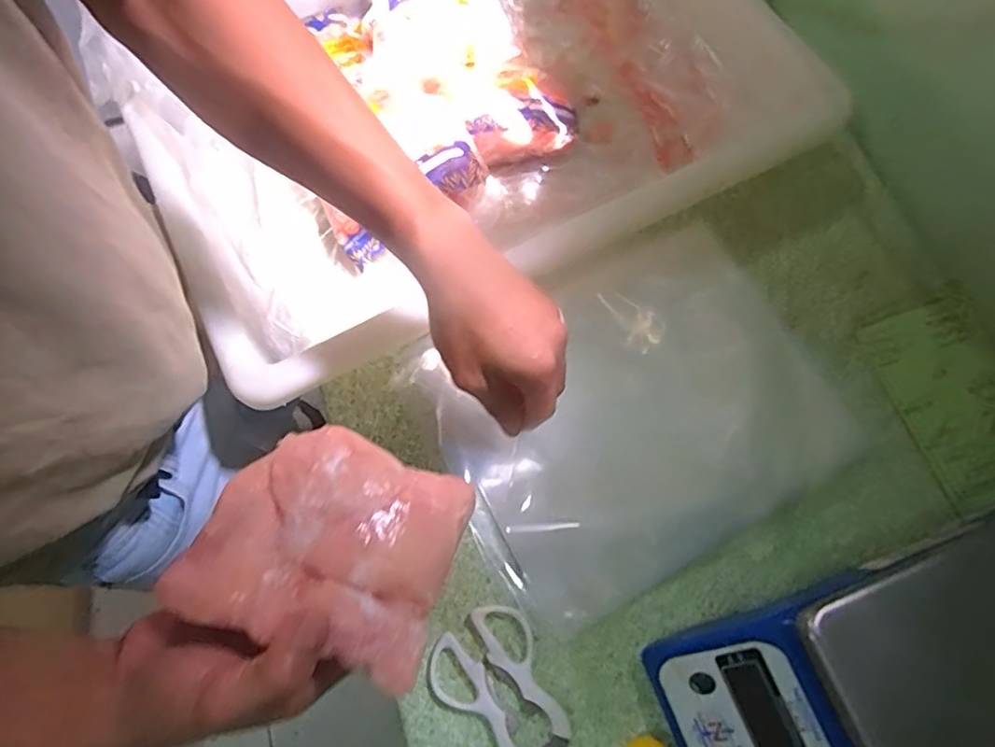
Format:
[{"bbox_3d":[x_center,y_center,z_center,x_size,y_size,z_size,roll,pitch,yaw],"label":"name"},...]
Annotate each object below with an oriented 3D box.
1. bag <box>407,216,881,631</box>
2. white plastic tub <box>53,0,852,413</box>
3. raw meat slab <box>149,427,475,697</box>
[{"bbox_3d":[0.115,0.018,0.505,0.323,0.028,0.263,-28,73,-9],"label":"bag"},{"bbox_3d":[-0.034,-0.270,0.558,0.588,0.110,0.380,-33,74,-11],"label":"white plastic tub"},{"bbox_3d":[-0.093,0.093,0.332,0.134,0.029,0.117,20,53,1],"label":"raw meat slab"}]

